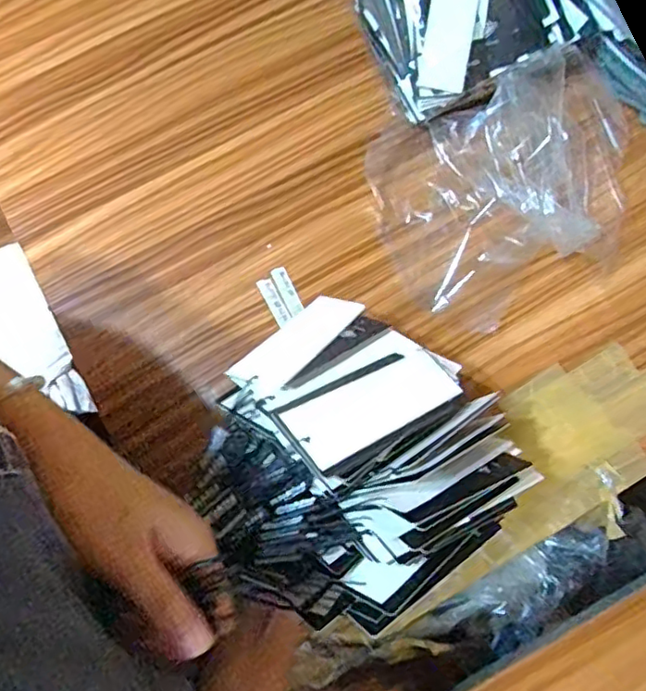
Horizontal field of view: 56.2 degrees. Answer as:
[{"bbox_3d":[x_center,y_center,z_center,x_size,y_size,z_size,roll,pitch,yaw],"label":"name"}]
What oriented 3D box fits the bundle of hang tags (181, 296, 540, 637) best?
[{"bbox_3d":[0.014,0.065,0.367,0.162,0.087,0.183,-39,79,-8],"label":"bundle of hang tags"}]

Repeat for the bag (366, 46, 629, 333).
[{"bbox_3d":[0.167,-0.130,0.500,0.233,0.054,0.193,-17,77,-3],"label":"bag"}]

